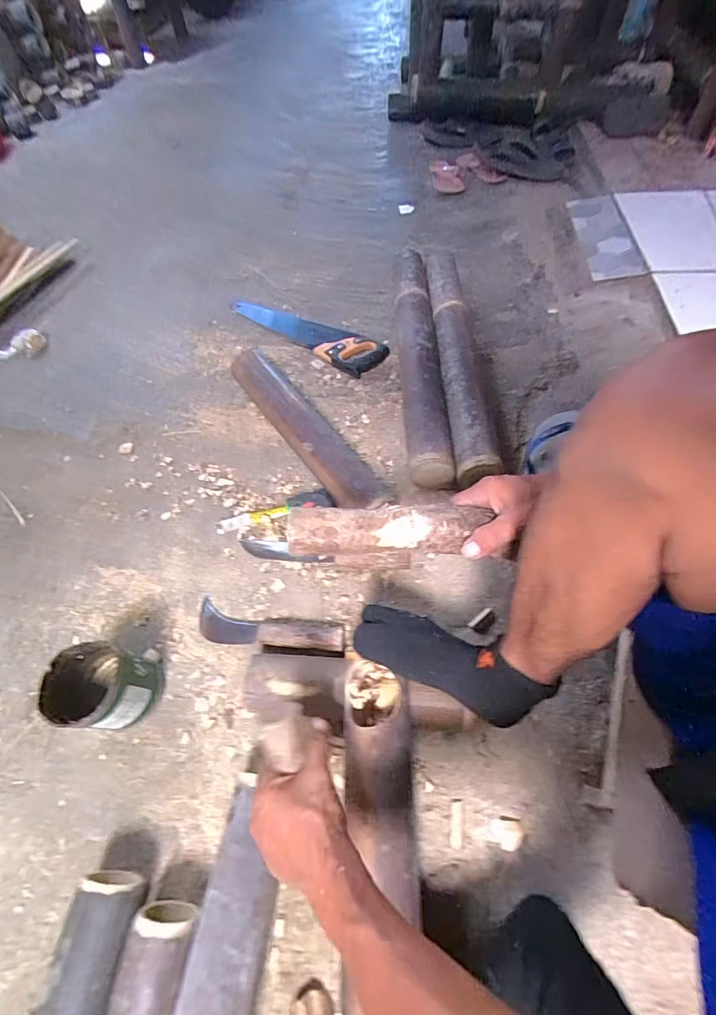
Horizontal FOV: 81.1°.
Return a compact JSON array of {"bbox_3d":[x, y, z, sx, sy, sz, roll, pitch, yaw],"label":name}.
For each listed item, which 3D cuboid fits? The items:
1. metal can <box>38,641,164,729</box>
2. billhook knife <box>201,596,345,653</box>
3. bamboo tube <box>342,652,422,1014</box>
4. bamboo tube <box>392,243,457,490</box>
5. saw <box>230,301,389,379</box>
[{"bbox_3d":[-0.336,0.241,0.564,0.103,0.111,0.100,-1,59,1],"label":"metal can"},{"bbox_3d":[-0.139,0.187,0.640,0.232,0.032,0.058,9,59,7],"label":"billhook knife"},{"bbox_3d":[0.024,0.410,0.442,0.080,0.094,0.454,0,60,1],"label":"bamboo tube"},{"bbox_3d":[0.125,-0.338,0.891,0.088,0.083,0.670,-2,59,2],"label":"bamboo tube"},{"bbox_3d":[-0.124,-0.430,1.001,0.413,0.021,0.119,30,64,18],"label":"saw"}]

